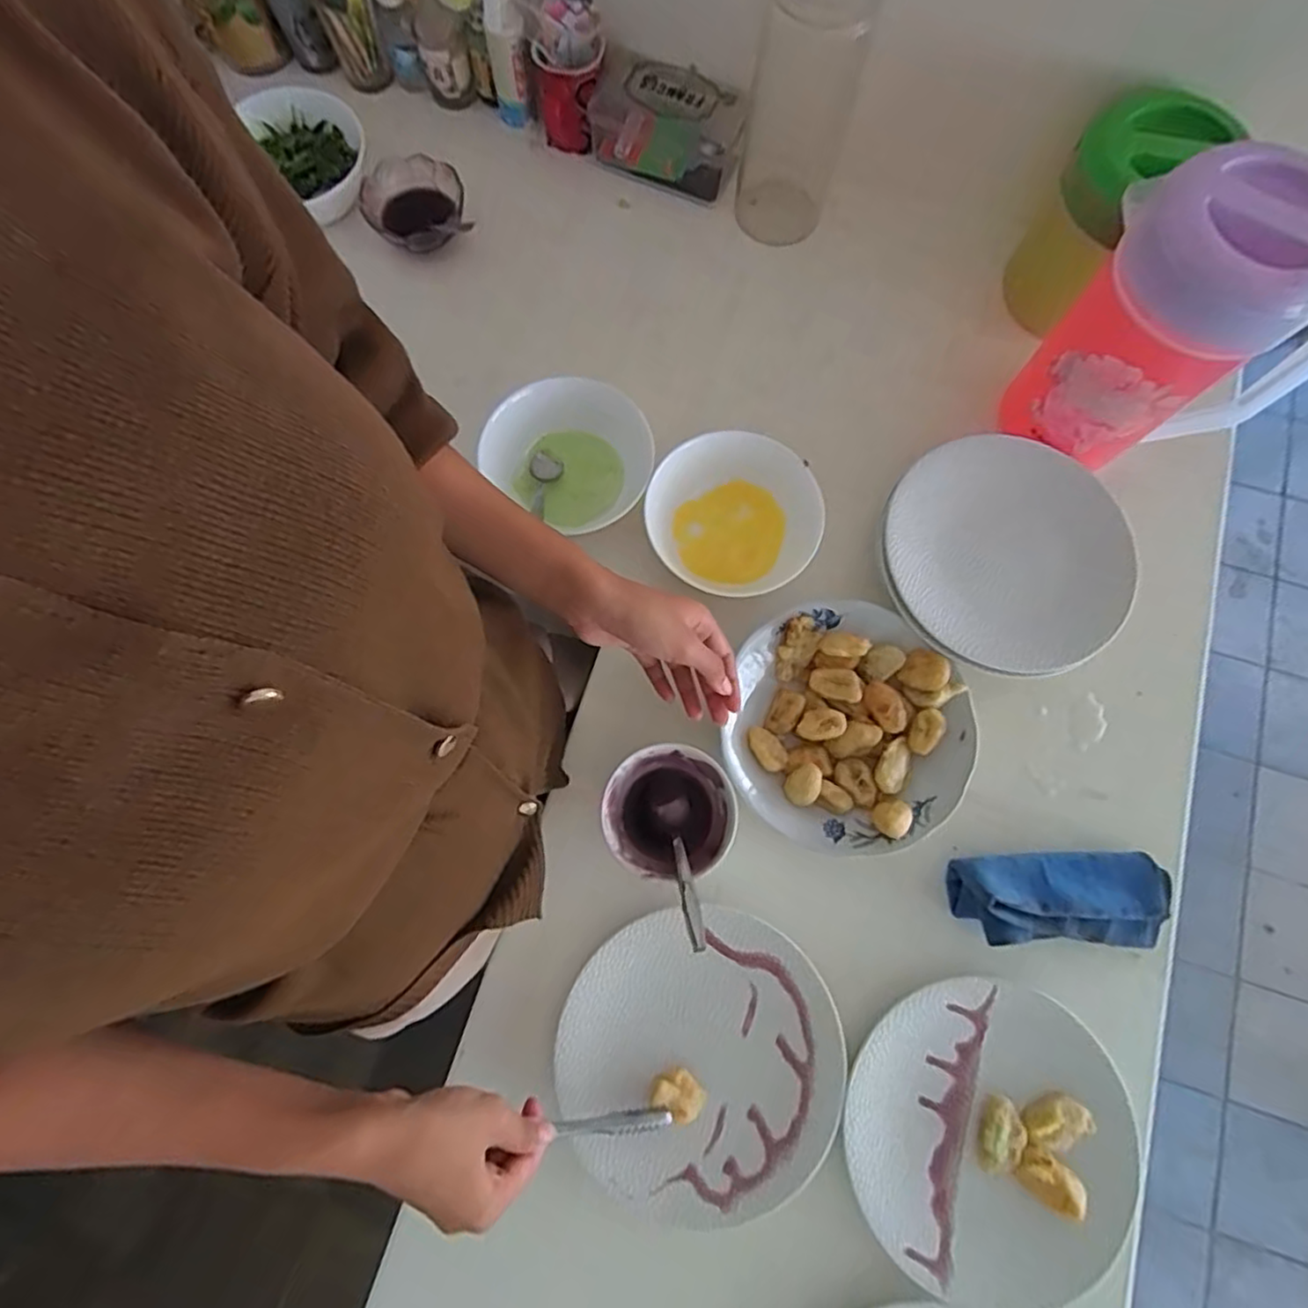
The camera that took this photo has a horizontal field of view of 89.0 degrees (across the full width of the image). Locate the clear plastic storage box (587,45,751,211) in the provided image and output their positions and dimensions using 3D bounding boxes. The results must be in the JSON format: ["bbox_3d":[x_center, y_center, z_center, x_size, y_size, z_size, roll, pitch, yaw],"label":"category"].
[{"bbox_3d":[0.015,-0.528,0.674,0.149,0.085,0.058,25,76,5],"label":"clear plastic storage box"}]

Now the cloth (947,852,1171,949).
[{"bbox_3d":[0.313,0.185,0.505,0.160,0.053,0.066,1,76,0],"label":"cloth"}]

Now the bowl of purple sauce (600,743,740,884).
[{"bbox_3d":[0.011,0.123,0.514,0.094,0.067,0.093,0,76,0],"label":"bowl of purple sauce"}]

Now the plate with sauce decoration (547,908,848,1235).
[{"bbox_3d":[0.032,0.295,0.483,0.202,0.016,0.195,0,75,-1],"label":"plate with sauce decoration"}]

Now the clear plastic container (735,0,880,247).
[{"bbox_3d":[0.132,-0.494,0.600,0.087,0.214,0.098,10,76,2],"label":"clear plastic container"}]

